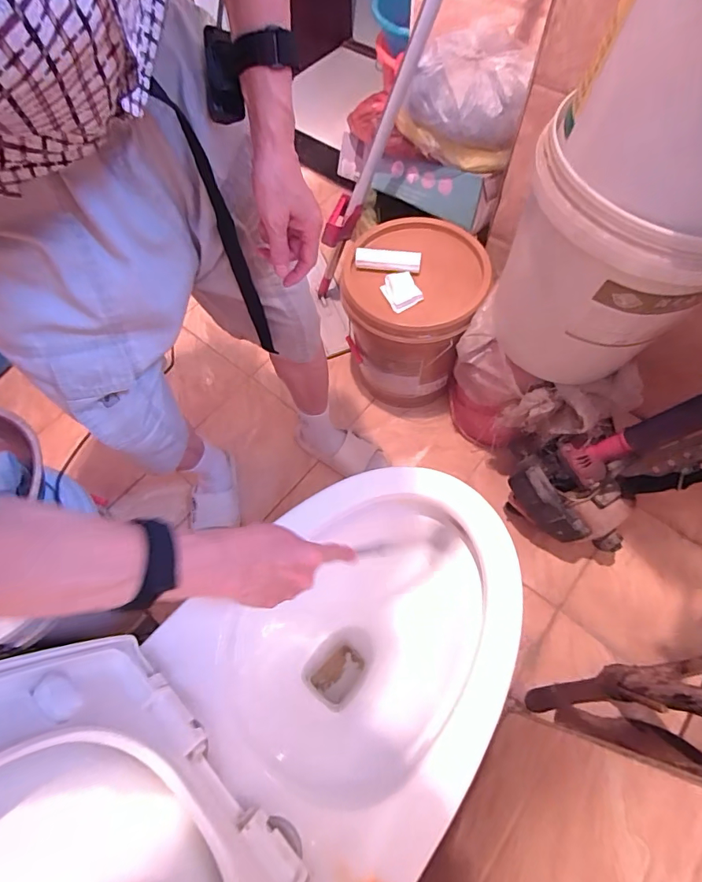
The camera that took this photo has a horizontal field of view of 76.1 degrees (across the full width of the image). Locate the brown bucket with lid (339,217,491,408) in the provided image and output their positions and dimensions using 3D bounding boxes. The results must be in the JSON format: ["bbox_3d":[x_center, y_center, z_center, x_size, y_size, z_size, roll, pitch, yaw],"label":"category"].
[{"bbox_3d":[0.132,-0.259,1.032,0.272,0.357,0.291,-2,64,3],"label":"brown bucket with lid"}]

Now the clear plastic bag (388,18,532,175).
[{"bbox_3d":[0.230,-0.692,0.898,0.236,0.147,0.225,15,65,11],"label":"clear plastic bag"}]

